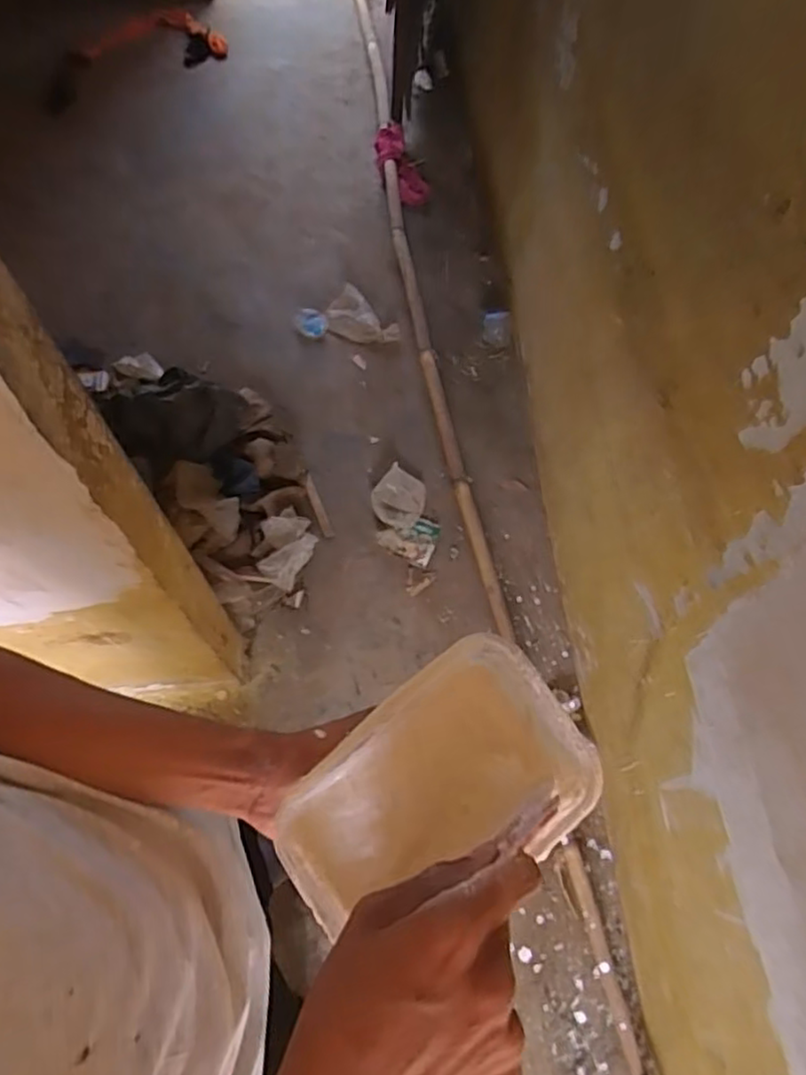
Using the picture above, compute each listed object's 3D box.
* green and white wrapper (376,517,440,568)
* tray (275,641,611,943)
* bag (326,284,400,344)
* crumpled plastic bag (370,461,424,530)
[{"bbox_3d":[0.017,-0.002,1.599,0.135,0.019,0.110,27,70,10],"label":"green and white wrapper"},{"bbox_3d":[0.018,0.150,0.390,0.174,0.055,0.114,-35,72,-14],"label":"tray"},{"bbox_3d":[-0.114,-0.581,1.827,0.214,0.044,0.131,40,70,12],"label":"bag"},{"bbox_3d":[-0.008,-0.093,1.625,0.124,0.030,0.130,33,69,9],"label":"crumpled plastic bag"}]

